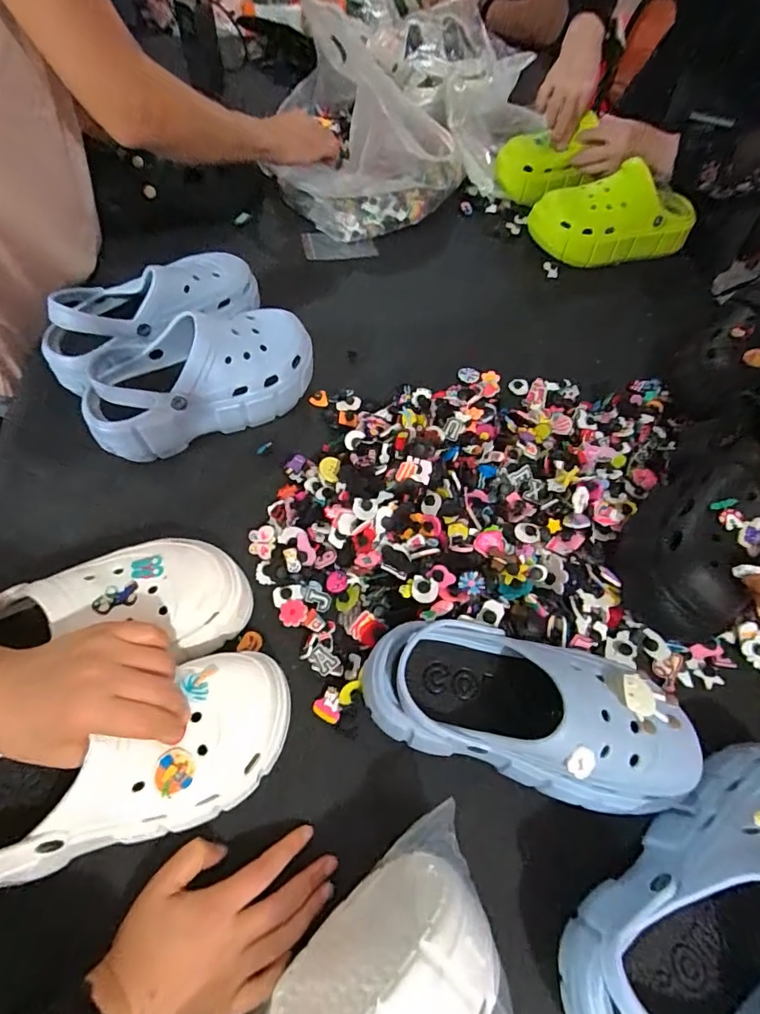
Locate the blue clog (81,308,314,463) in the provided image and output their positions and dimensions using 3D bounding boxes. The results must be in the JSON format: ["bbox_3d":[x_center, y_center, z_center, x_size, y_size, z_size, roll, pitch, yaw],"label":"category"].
[{"bbox_3d":[-0.200,-0.146,0.555,0.255,0.097,0.108,-23,65,-15],"label":"blue clog"}]

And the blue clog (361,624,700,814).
[{"bbox_3d":[0.115,0.160,0.395,0.259,0.094,0.108,16,62,5],"label":"blue clog"}]

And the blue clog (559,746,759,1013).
[{"bbox_3d":[0.239,0.269,0.331,0.257,0.088,0.100,-28,67,-18],"label":"blue clog"}]

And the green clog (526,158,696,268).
[{"bbox_3d":[0.356,-0.442,0.746,0.234,0.096,0.100,-7,62,-7],"label":"green clog"}]

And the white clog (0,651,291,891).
[{"bbox_3d":[-0.182,0.183,0.346,0.238,0.074,0.102,-15,63,-17],"label":"white clog"}]

